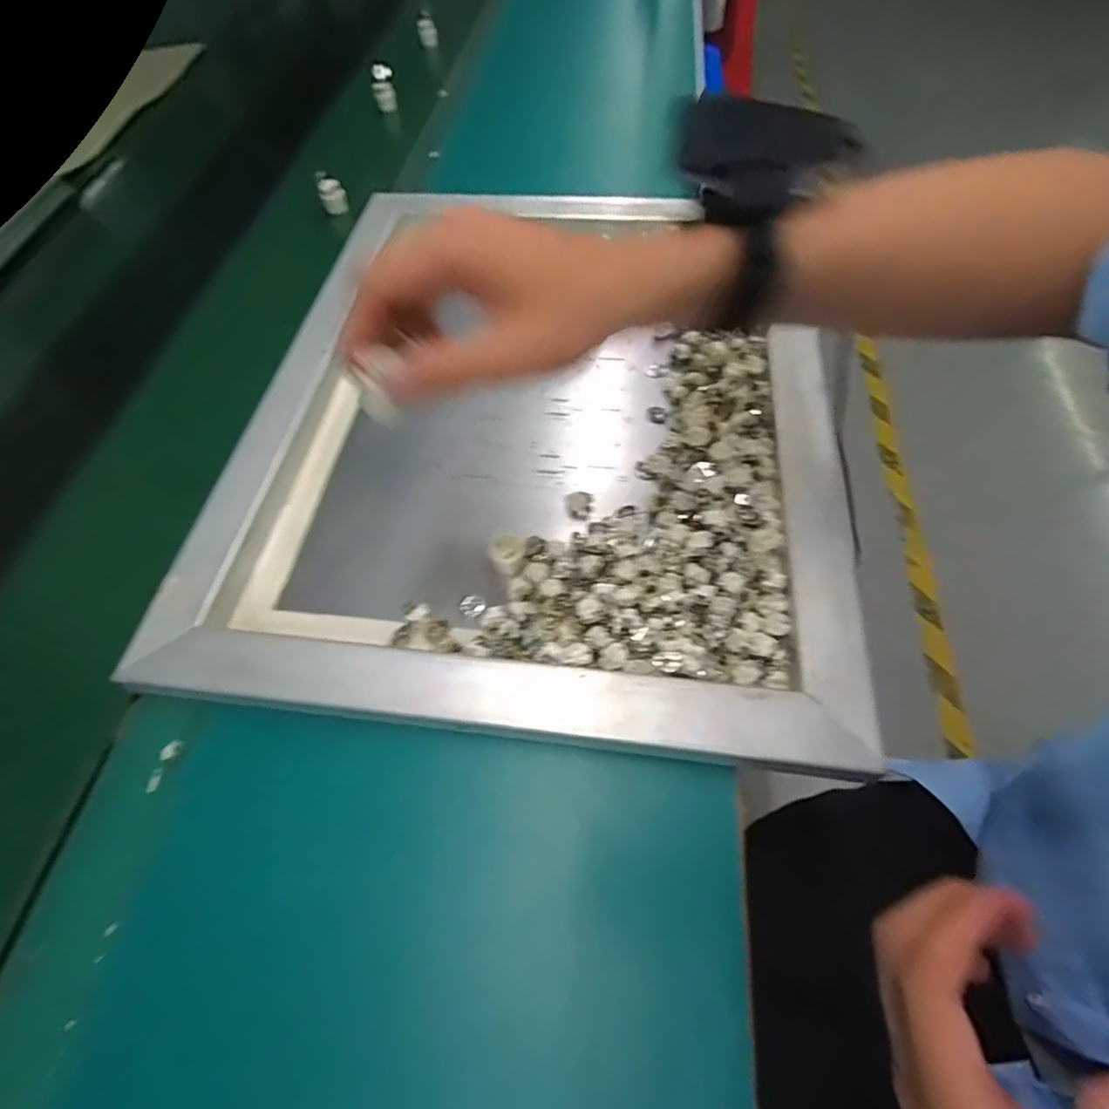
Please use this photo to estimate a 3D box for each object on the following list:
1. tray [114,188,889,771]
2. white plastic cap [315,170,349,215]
[{"bbox_3d":[-0.004,-0.143,0.437,0.437,0.062,0.571,8,60,9],"label":"tray"},{"bbox_3d":[-0.243,-0.395,0.612,0.025,0.034,0.023,-2,59,3],"label":"white plastic cap"}]

